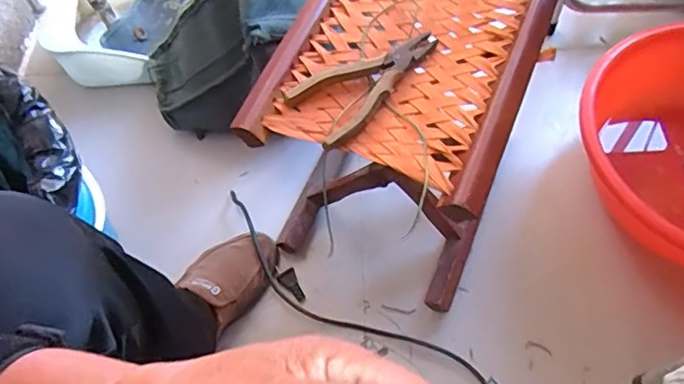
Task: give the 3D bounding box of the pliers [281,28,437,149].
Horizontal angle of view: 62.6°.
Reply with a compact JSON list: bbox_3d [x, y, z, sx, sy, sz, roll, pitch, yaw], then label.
[{"bbox_3d":[0.031,-0.113,0.563,0.162,0.028,0.067,-36,65,-15],"label":"pliers"}]

